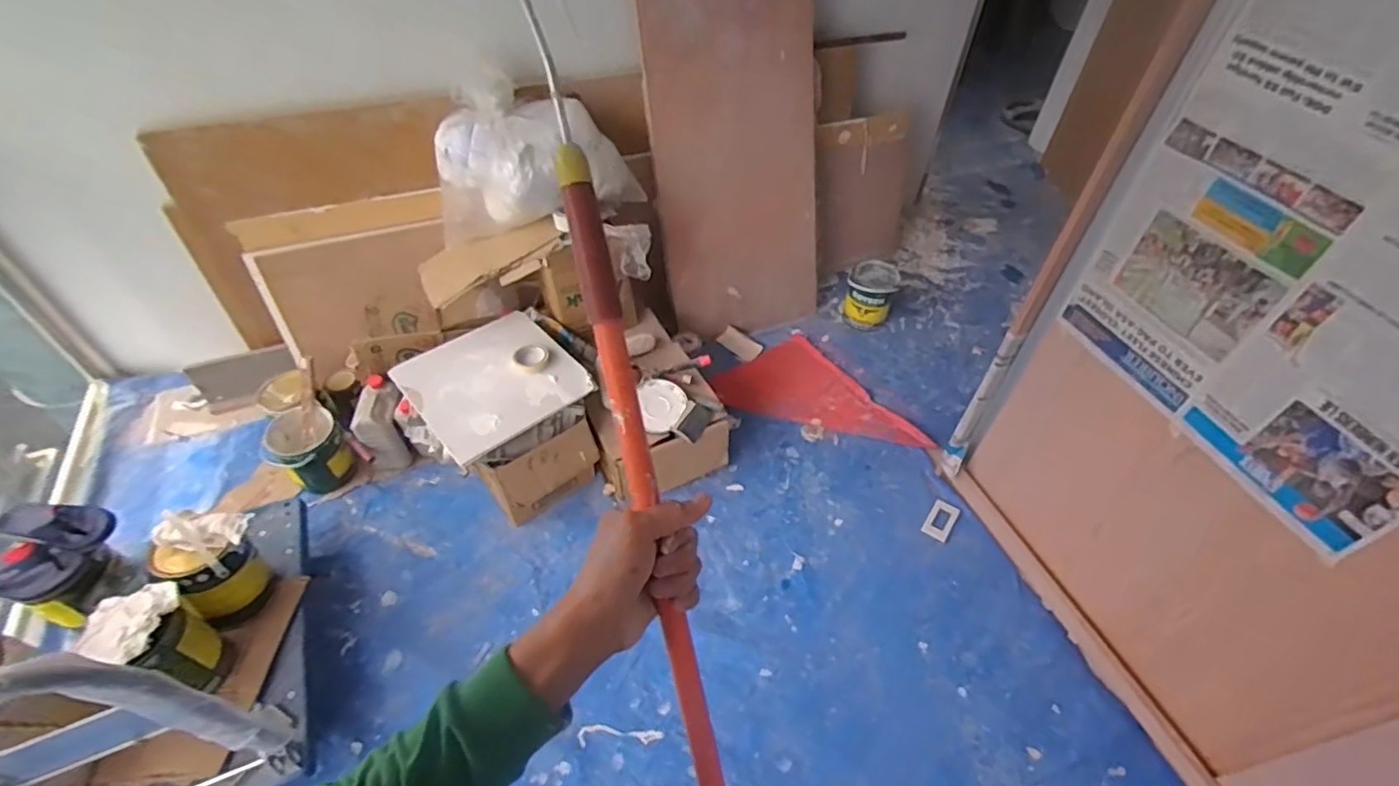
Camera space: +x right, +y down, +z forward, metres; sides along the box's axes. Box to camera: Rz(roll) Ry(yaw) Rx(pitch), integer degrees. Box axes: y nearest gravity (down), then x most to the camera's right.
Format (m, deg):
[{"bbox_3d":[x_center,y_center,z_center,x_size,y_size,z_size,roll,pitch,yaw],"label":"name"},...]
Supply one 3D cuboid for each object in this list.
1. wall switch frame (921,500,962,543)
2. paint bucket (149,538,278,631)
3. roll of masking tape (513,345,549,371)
[{"bbox_3d":[0.687,0.359,1.770,0.070,0.009,0.131,30,53,23],"label":"wall switch frame"},{"bbox_3d":[-1.017,0.382,1.324,0.143,0.196,0.143,1,48,-1],"label":"paint bucket"},{"bbox_3d":[-0.455,-0.091,1.685,0.094,0.026,0.088,1,48,-1],"label":"roll of masking tape"}]

